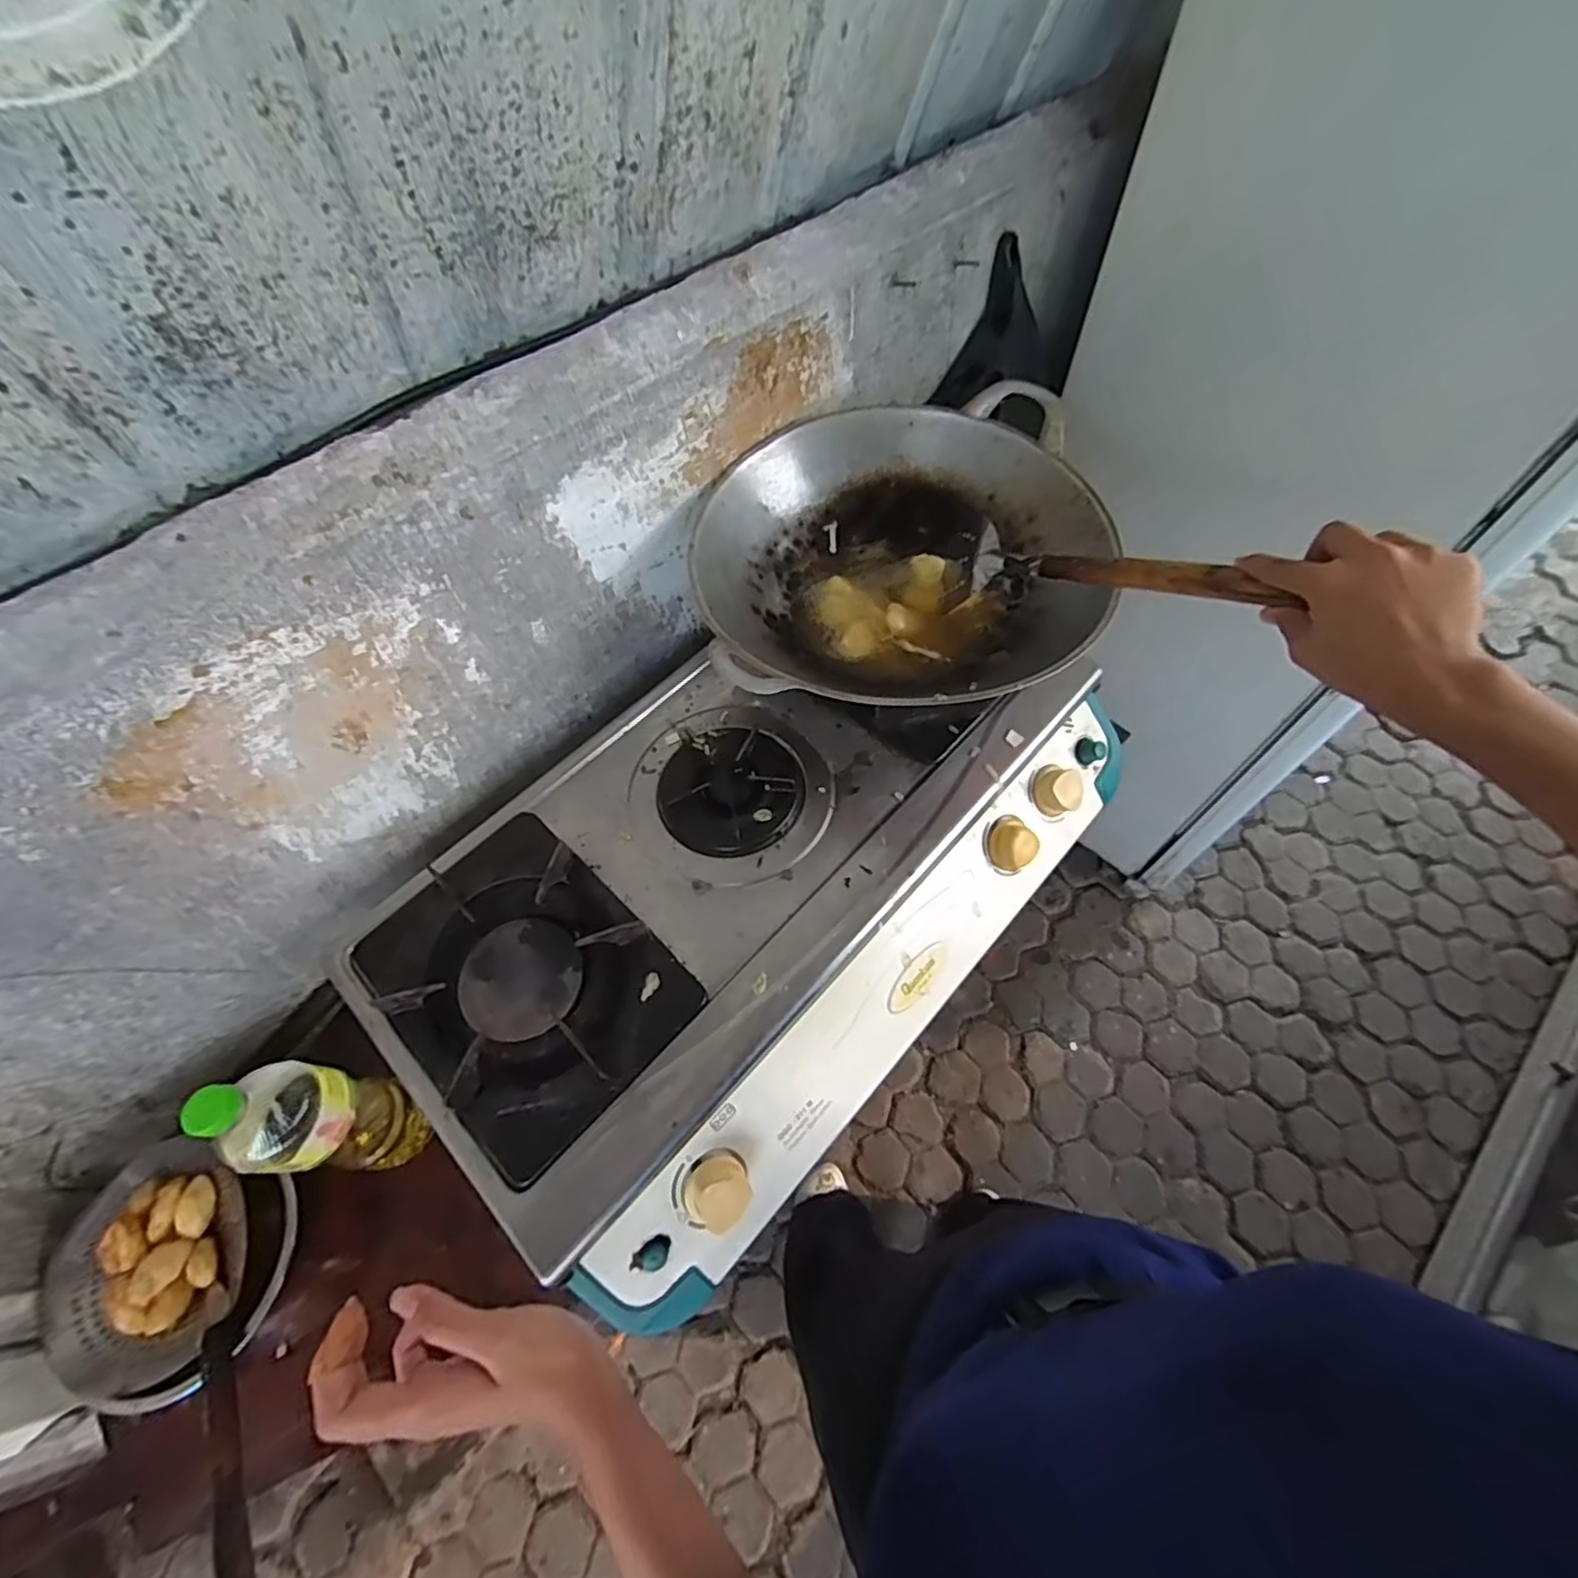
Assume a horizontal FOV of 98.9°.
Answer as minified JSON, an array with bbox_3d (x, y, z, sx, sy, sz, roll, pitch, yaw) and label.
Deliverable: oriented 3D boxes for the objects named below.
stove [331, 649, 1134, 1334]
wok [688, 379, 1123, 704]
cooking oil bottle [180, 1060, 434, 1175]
[{"bbox_3d":[-0.014,0.061,0.666,0.425,0.139,0.710,37,68,21],"label":"stove"},{"bbox_3d":[0.104,-0.207,0.642,0.375,0.112,0.357,-12,60,-4],"label":"wok"},{"bbox_3d":[-0.380,0.271,0.551,0.063,0.226,0.076,5,60,5],"label":"cooking oil bottle"}]

